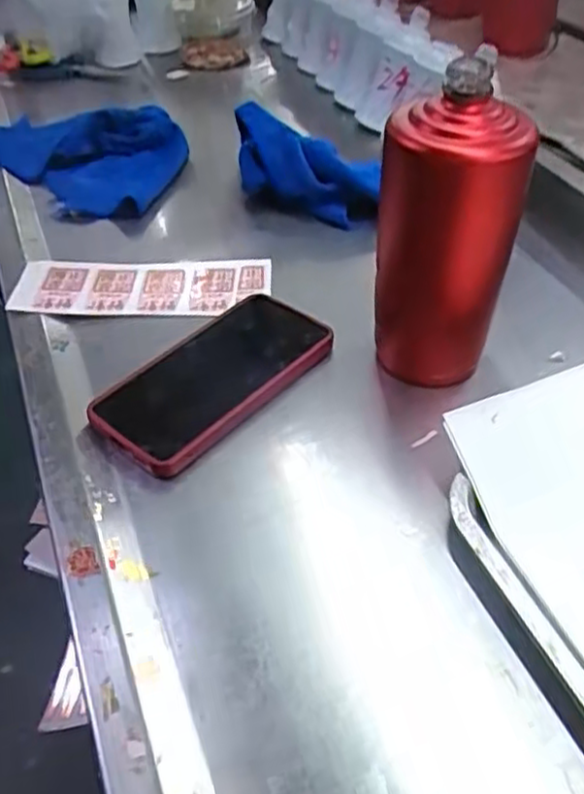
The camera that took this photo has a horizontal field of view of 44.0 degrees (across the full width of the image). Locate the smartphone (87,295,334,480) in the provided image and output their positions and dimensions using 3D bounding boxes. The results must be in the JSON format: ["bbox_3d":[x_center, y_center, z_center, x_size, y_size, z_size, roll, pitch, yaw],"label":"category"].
[{"bbox_3d":[-0.052,-0.017,0.487,0.084,0.017,0.165,32,56,31],"label":"smartphone"}]

